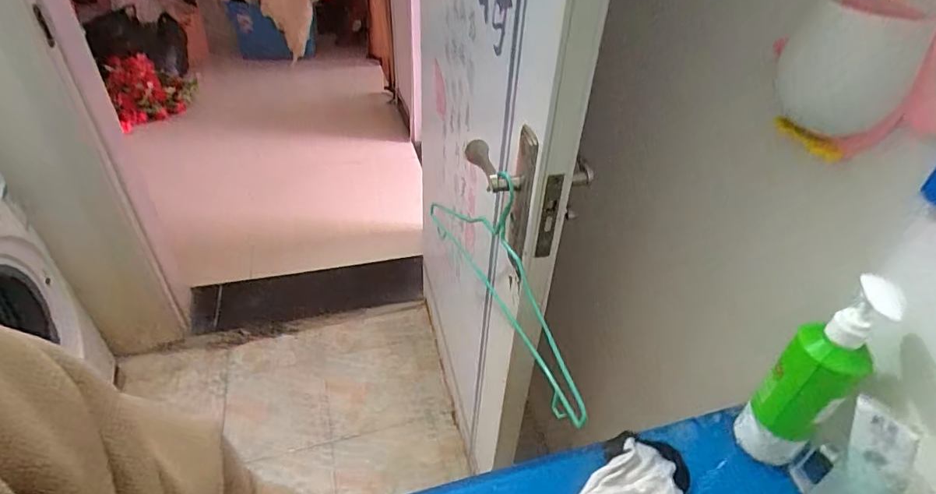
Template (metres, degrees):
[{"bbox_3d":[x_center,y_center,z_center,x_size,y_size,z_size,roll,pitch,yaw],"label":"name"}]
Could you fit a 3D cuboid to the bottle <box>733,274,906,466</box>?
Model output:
[{"bbox_3d":[0.354,0.125,0.507,0.074,0.238,0.061,-25,47,-30],"label":"bottle"}]

